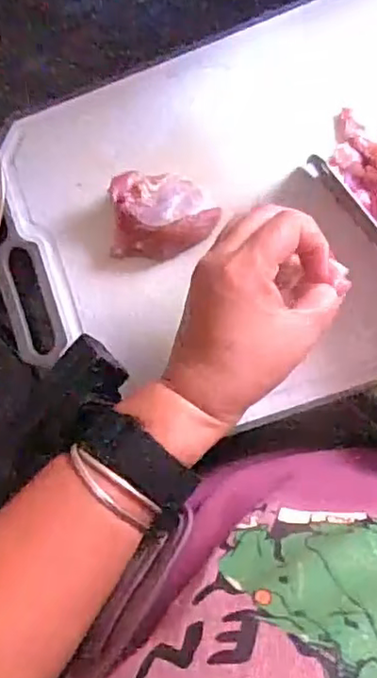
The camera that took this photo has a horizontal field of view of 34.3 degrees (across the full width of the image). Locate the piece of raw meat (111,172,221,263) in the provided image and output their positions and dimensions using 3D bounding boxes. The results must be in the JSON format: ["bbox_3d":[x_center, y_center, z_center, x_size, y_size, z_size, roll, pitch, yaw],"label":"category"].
[{"bbox_3d":[-0.016,-0.079,0.398,0.067,0.023,0.053,5,89,8],"label":"piece of raw meat"}]

